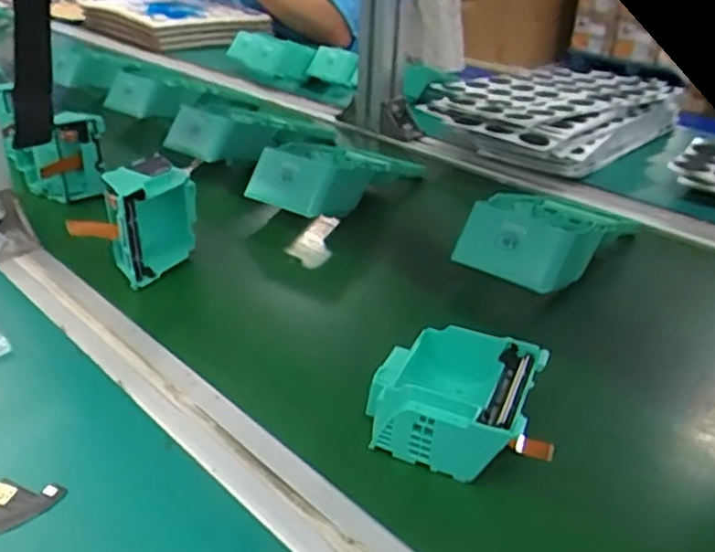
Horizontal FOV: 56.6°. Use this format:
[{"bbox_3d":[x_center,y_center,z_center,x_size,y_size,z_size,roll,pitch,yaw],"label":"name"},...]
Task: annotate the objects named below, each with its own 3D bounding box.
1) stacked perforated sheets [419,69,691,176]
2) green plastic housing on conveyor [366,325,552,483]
[{"bbox_3d":[0.226,-0.201,0.790,0.205,0.050,0.325,27,38,34],"label":"stacked perforated sheets"},{"bbox_3d":[0.053,0.066,0.343,0.090,0.043,0.080,14,33,19],"label":"green plastic housing on conveyor"}]

